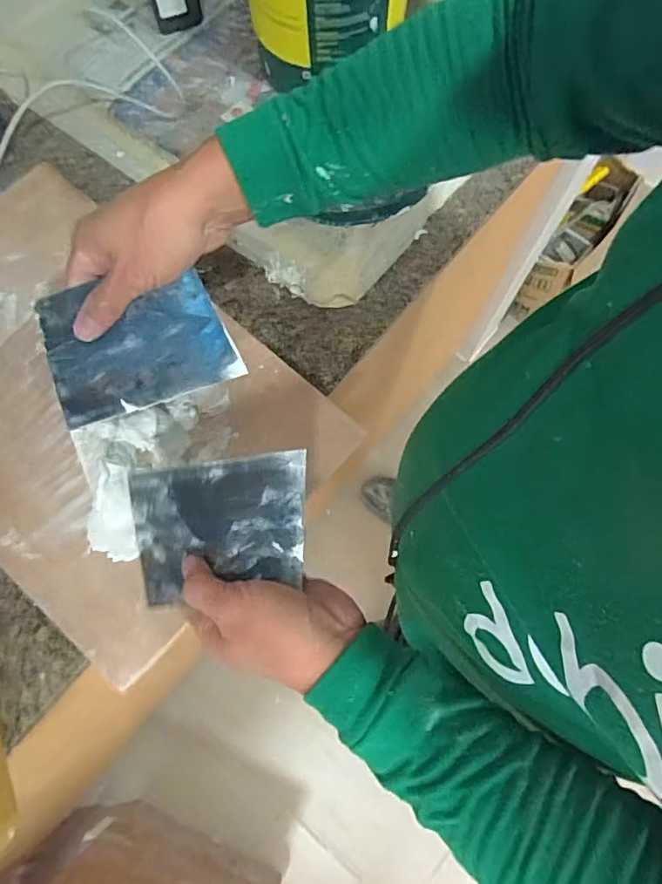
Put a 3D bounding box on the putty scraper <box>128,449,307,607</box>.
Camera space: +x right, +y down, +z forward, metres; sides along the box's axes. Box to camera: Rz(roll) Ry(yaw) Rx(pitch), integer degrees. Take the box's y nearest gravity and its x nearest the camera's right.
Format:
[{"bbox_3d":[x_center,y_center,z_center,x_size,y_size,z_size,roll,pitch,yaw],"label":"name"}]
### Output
[{"bbox_3d":[-0.082,0.061,0.387,0.136,0.004,0.094,-8,82,17],"label":"putty scraper"}]

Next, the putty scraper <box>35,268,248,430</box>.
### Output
[{"bbox_3d":[-0.148,-0.076,0.413,0.136,0.005,0.094,-17,100,-1],"label":"putty scraper"}]

